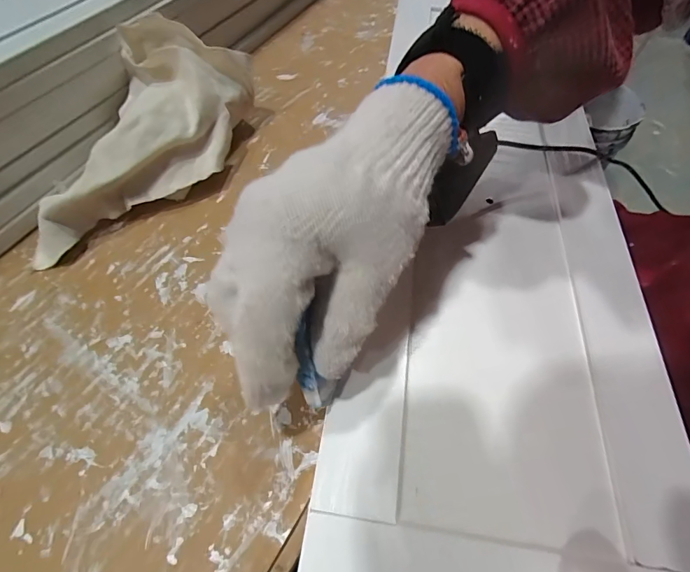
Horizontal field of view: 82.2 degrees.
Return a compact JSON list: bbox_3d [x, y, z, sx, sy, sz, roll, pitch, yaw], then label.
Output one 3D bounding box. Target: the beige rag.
[{"bbox_3d":[-0.143,-0.102,0.282,0.094,0.060,0.206,21,72,14],"label":"beige rag"}]

